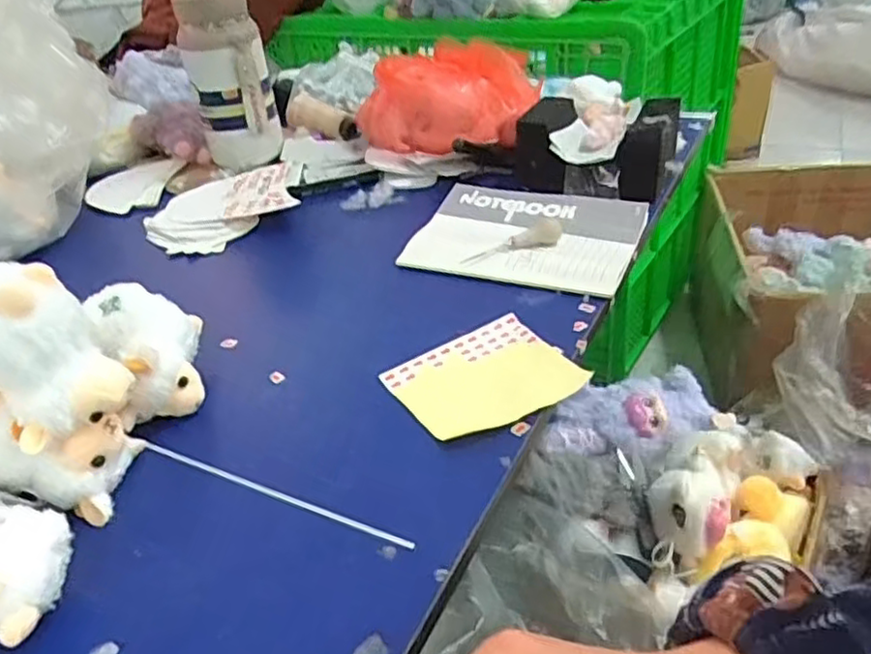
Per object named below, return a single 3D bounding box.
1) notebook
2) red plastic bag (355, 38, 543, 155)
[{"bbox_3d":[0.084,-0.087,0.648,0.197,0.016,0.141,11,45,23],"label":"notebook"},{"bbox_3d":[0.007,-0.280,0.838,0.224,0.103,0.126,-3,34,5],"label":"red plastic bag"}]

